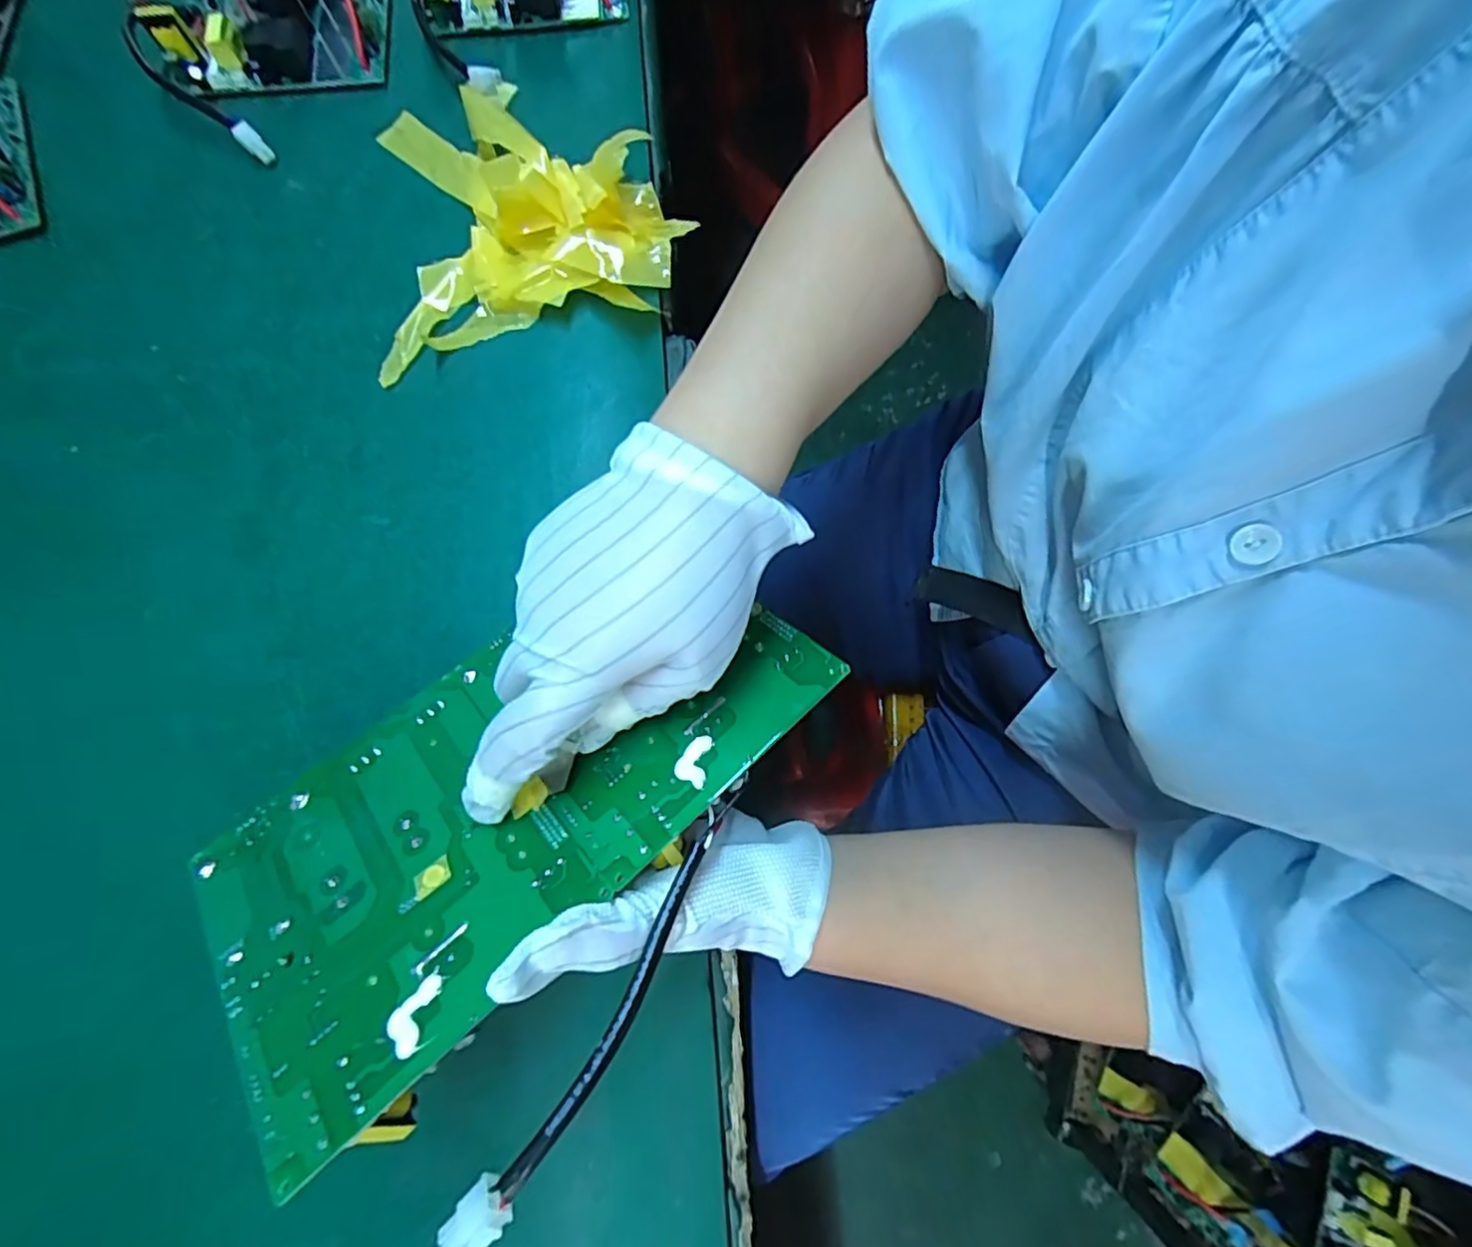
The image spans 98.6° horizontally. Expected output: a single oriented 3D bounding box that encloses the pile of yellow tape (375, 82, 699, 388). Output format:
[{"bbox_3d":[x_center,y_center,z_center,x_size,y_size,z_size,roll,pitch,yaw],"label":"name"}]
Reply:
[{"bbox_3d":[-0.138,-0.266,0.374,0.194,0.056,0.199,-16,78,-5],"label":"pile of yellow tape"}]

